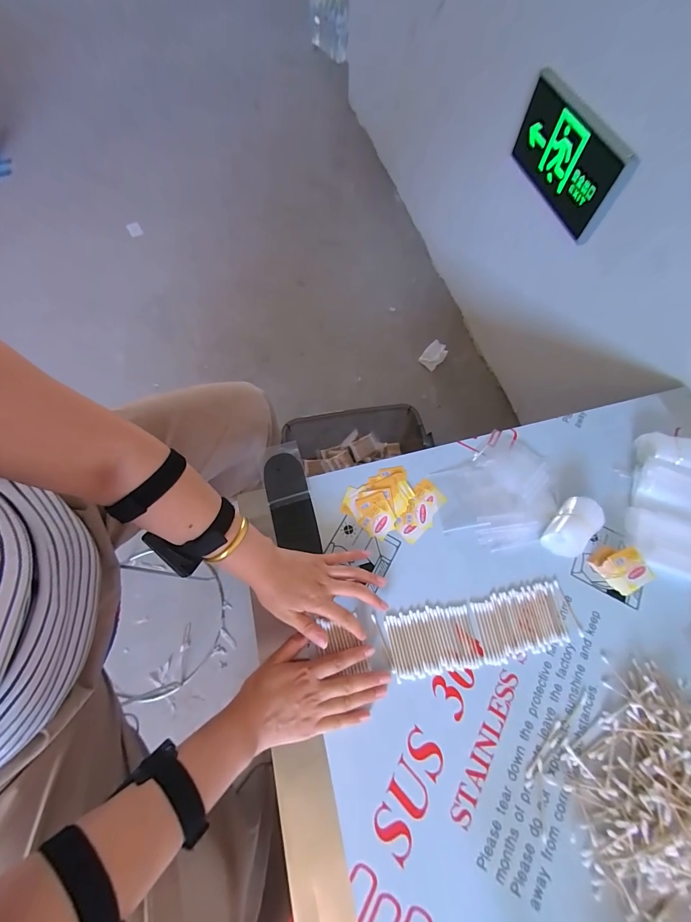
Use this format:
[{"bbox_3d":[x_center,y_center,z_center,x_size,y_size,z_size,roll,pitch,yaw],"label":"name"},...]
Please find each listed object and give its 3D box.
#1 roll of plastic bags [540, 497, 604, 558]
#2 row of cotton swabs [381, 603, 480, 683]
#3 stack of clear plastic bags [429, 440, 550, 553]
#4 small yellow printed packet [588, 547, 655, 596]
[{"bbox_3d":[0.319,0.093,0.480,0.051,0.040,0.086,40,72,18],"label":"roll of plastic bags"},{"bbox_3d":[0.111,0.232,0.441,0.111,0.006,0.075,-9,65,-3],"label":"row of cotton swabs"},{"bbox_3d":[0.227,0.050,0.517,0.176,0.014,0.156,-8,65,-3],"label":"stack of clear plastic bags"},{"bbox_3d":[0.369,0.143,0.458,0.047,0.039,0.056,-23,67,-9],"label":"small yellow printed packet"}]

